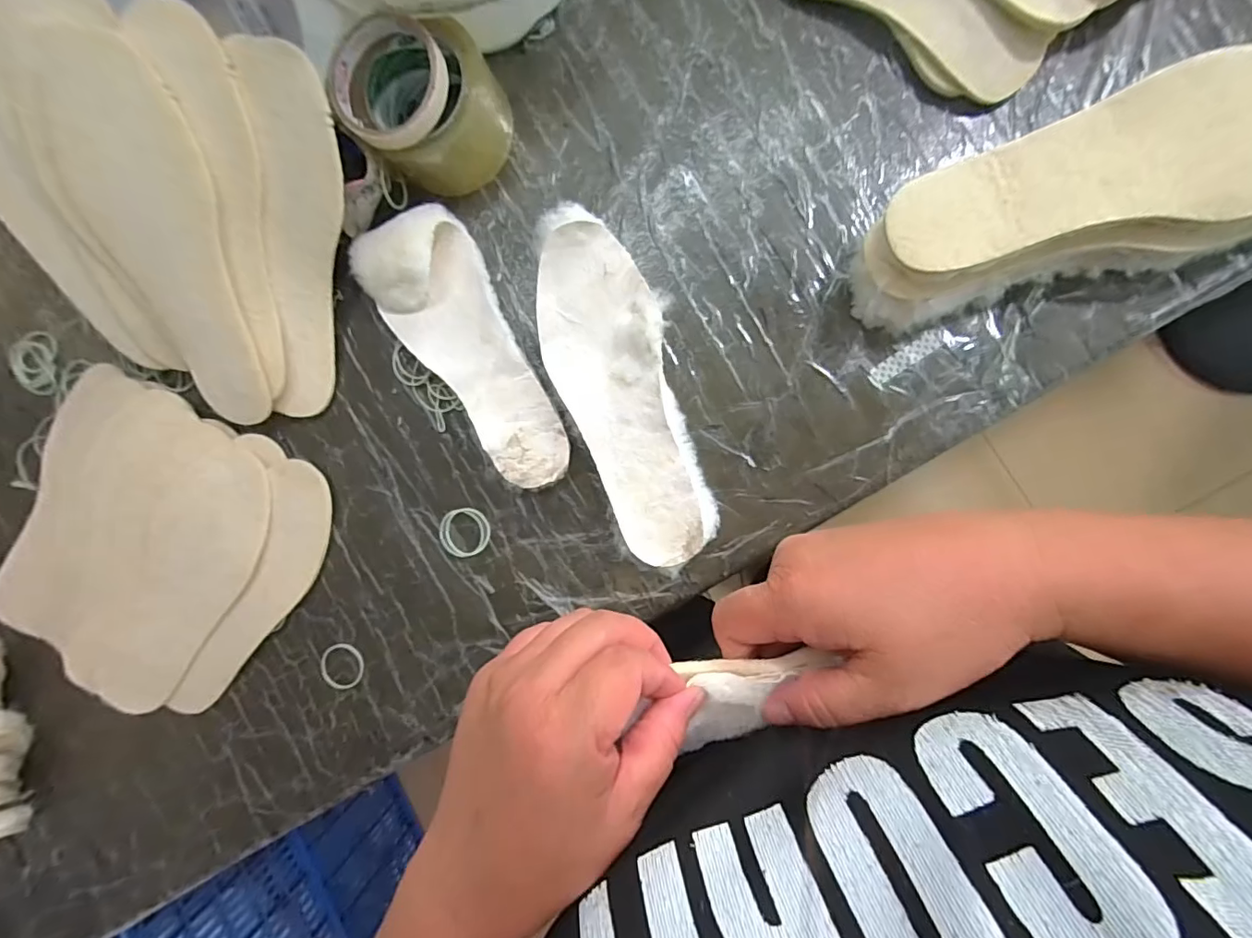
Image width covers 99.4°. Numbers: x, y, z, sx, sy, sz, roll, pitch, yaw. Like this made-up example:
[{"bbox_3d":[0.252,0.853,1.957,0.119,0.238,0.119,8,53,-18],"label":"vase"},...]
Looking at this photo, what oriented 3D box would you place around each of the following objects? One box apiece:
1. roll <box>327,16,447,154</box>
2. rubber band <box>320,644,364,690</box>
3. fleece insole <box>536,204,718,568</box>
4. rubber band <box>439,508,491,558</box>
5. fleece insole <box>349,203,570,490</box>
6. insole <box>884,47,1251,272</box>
[{"bbox_3d":[-0.170,-0.278,0.386,0.087,0.021,0.085,0,93,8],"label":"roll"},{"bbox_3d":[-0.263,0.183,0.491,0.044,0.004,0.042,0,93,8],"label":"rubber band"},{"bbox_3d":[-0.003,-0.064,0.424,0.091,0.029,0.278,-21,90,9],"label":"fleece insole"},{"bbox_3d":[-0.142,0.056,0.466,0.048,0.004,0.043,-4,93,8],"label":"rubber band"},{"bbox_3d":[-0.134,-0.090,0.433,0.096,0.050,0.244,-26,89,9],"label":"fleece insole"},{"bbox_3d":[0.297,-0.181,0.311,0.263,0.016,0.085,-7,92,9],"label":"insole"}]

